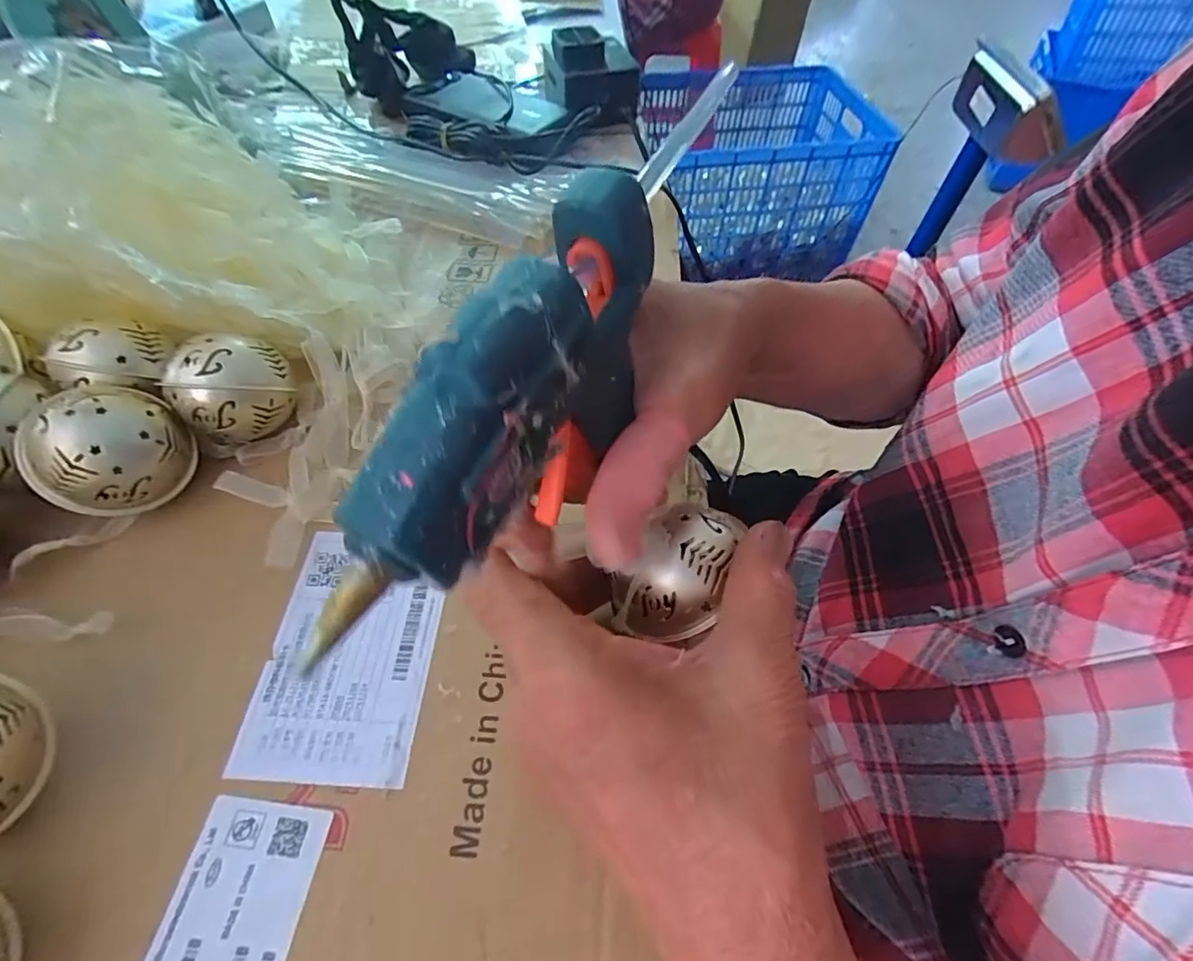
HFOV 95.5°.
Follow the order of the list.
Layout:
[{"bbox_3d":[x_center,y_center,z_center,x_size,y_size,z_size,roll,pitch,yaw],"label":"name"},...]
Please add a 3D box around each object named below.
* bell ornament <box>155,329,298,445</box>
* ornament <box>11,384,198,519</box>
[{"bbox_3d":[-0.180,-0.044,0.271,0.053,0.051,0.045,-36,64,-22],"label":"bell ornament"},{"bbox_3d":[-0.223,-0.013,0.250,0.047,0.051,0.059,34,62,19],"label":"ornament"}]

